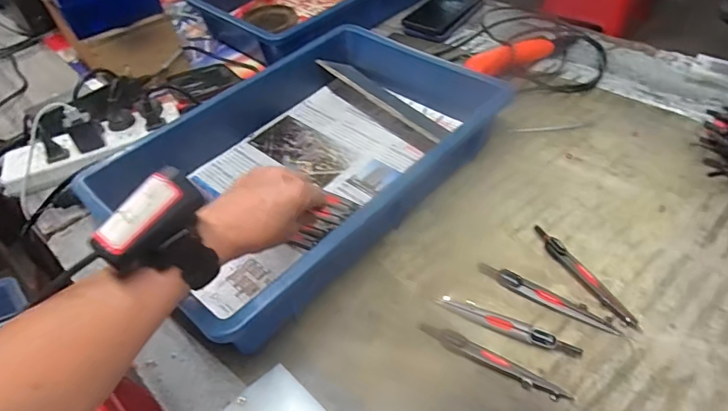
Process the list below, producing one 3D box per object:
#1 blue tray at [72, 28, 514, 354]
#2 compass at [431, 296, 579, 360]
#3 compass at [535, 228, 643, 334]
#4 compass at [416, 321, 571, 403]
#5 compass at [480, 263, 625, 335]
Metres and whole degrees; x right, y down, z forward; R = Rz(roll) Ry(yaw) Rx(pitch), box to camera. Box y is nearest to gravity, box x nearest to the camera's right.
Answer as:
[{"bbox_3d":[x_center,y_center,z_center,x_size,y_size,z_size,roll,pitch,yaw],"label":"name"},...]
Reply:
[{"bbox_3d":[-0.064,-0.061,0.538,0.288,0.075,0.426,32,59,31],"label":"blue tray"},{"bbox_3d":[0.128,0.111,0.410,0.127,0.013,0.019,20,53,23],"label":"compass"},{"bbox_3d":[0.212,0.064,0.440,0.019,0.009,0.134,-22,49,-13],"label":"compass"},{"bbox_3d":[0.107,0.133,0.385,0.129,0.005,0.018,23,54,25],"label":"compass"},{"bbox_3d":[0.171,0.085,0.424,0.130,0.010,0.015,21,54,24],"label":"compass"}]

